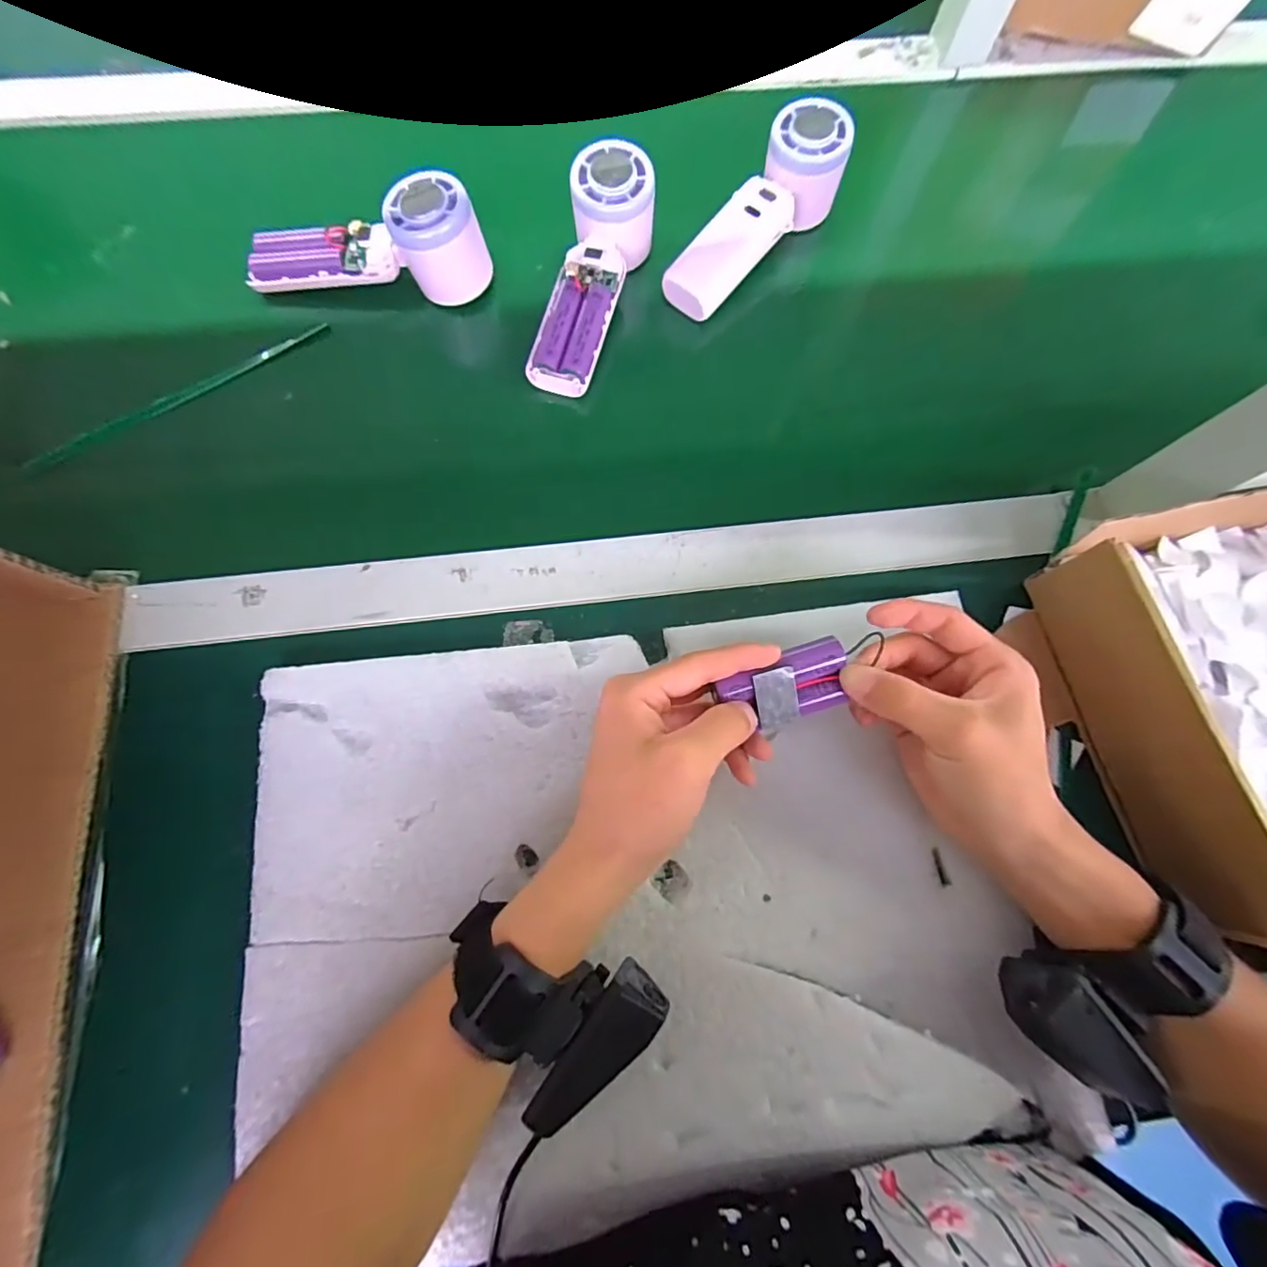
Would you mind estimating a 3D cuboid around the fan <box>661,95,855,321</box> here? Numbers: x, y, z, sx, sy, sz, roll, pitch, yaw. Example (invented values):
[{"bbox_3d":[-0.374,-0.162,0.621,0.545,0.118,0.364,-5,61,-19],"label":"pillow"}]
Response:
[{"bbox_3d":[0.088,-0.299,0.397,0.052,0.042,0.168,43,92,10],"label":"fan"}]

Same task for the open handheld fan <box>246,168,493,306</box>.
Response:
[{"bbox_3d":[-0.184,-0.265,0.378,0.161,0.066,0.047,-2,74,-2],"label":"open handheld fan"}]

